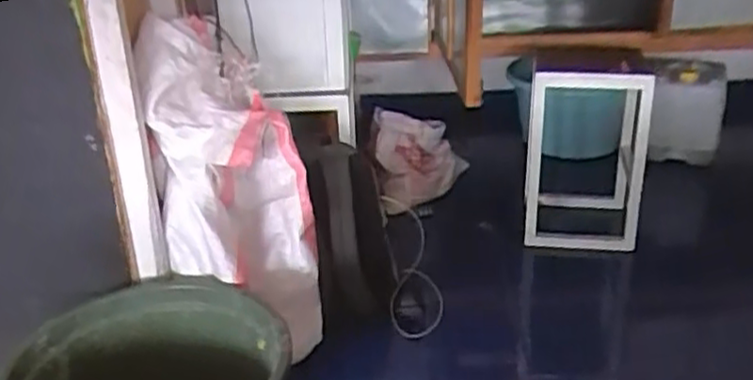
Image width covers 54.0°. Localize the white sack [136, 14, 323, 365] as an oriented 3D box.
[{"bbox_3d":[-0.282,0.006,1.506,0.280,0.663,0.207,-2,25,4],"label":"white sack"}]

